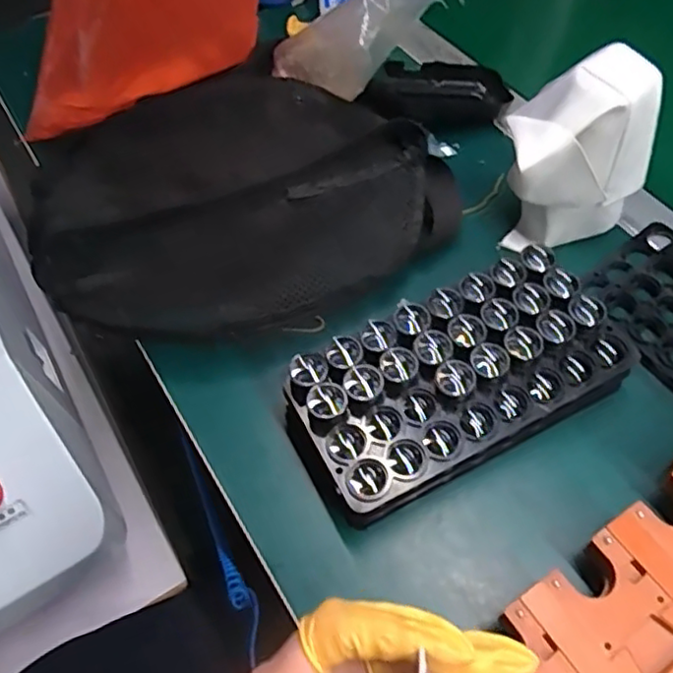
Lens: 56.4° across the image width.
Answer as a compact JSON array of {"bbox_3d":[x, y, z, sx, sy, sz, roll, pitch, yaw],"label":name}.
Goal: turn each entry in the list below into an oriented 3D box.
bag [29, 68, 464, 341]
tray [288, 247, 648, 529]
[{"bbox_3d":[-0.076,-0.101,0.472,0.317,0.059,0.227,-17,58,-6],"label":"bag"},{"bbox_3d":[0.071,0.027,0.380,0.193,0.050,0.098,-27,60,-12],"label":"tray"}]

